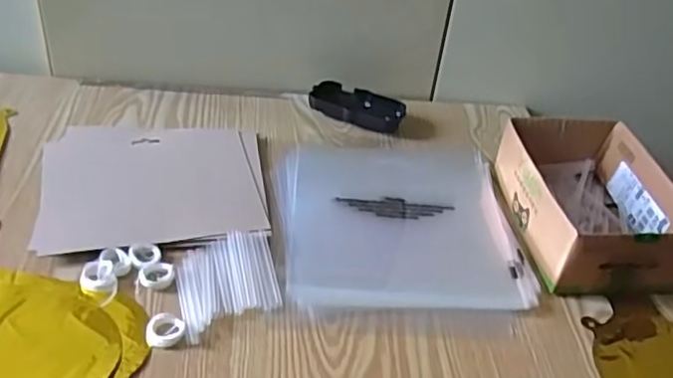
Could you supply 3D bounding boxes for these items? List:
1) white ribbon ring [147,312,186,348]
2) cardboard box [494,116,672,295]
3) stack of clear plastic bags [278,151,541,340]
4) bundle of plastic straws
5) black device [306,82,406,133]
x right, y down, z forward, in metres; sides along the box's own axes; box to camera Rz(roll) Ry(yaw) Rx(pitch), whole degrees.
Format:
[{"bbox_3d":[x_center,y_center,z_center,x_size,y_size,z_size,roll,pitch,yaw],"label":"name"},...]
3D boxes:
[{"bbox_3d":[-0.124,0.103,0.478,0.026,0.007,0.027,5,37,-4],"label":"white ribbon ring"},{"bbox_3d":[0.235,0.010,0.609,0.129,0.063,0.189,2,37,-7],"label":"cardboard box"},{"bbox_3d":[0.060,0.030,0.608,0.218,0.012,0.247,1,37,-8],"label":"stack of clear plastic bags"},{"bbox_3d":[-0.086,0.074,0.525,0.077,0.009,0.096,-6,39,-17],"label":"bundle of plastic straws"},{"bbox_3d":[0.023,-0.095,0.755,0.107,0.022,0.047,16,38,11],"label":"black device"}]

